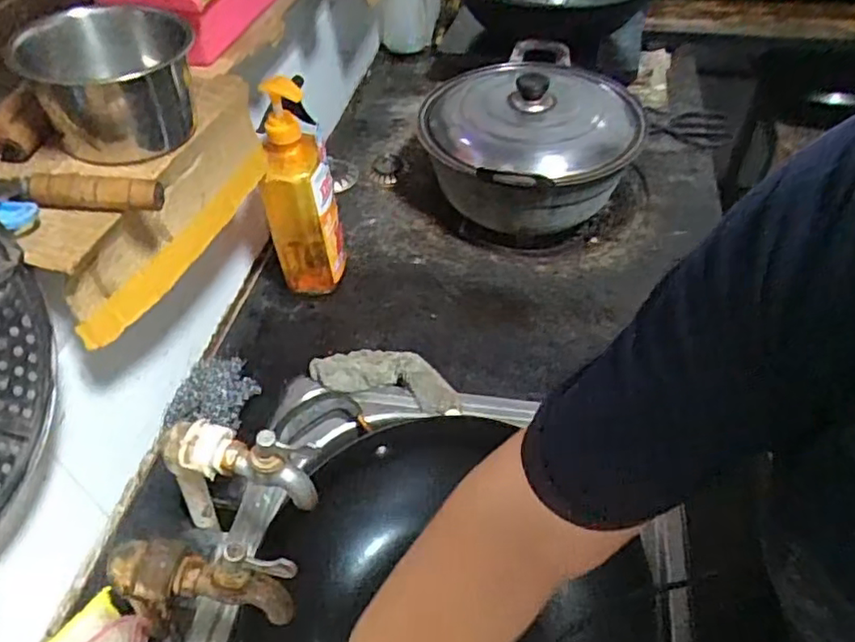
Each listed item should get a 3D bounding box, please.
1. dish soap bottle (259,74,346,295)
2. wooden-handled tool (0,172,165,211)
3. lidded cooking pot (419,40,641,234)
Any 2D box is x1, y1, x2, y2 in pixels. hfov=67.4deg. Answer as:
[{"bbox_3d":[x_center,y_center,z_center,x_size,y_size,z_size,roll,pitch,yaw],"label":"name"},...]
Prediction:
[{"bbox_3d":[-0.146,-0.148,0.750,0.081,0.256,0.080,-8,47,-6],"label":"dish soap bottle"},{"bbox_3d":[-0.270,-0.098,0.473,0.176,0.025,0.021,3,47,4],"label":"wooden-handled tool"},{"bbox_3d":[0.143,-0.260,0.916,0.298,0.142,0.350,9,48,10],"label":"lidded cooking pot"}]

